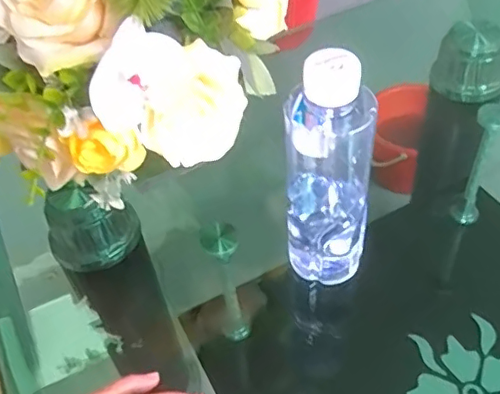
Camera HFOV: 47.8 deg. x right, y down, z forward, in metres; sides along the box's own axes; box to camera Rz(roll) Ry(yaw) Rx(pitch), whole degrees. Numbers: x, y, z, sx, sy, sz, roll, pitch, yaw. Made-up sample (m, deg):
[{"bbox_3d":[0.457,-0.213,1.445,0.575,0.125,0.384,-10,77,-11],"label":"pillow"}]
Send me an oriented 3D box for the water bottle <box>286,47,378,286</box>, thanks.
[{"bbox_3d":[0.053,-0.017,0.378,0.053,0.175,0.051,2,47,6],"label":"water bottle"}]

